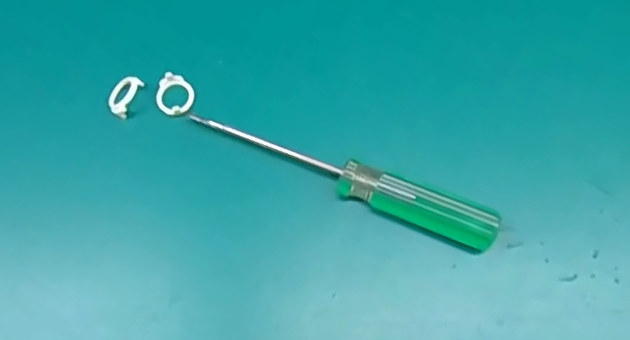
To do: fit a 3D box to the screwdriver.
[{"bbox_3d":[0.012,0.004,0.221,0.108,0.017,0.013,18,72,9],"label":"screwdriver"}]

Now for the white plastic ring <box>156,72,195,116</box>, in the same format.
[{"bbox_3d":[-0.054,-0.029,0.244,0.016,0.004,0.016,-1,70,2],"label":"white plastic ring"}]

